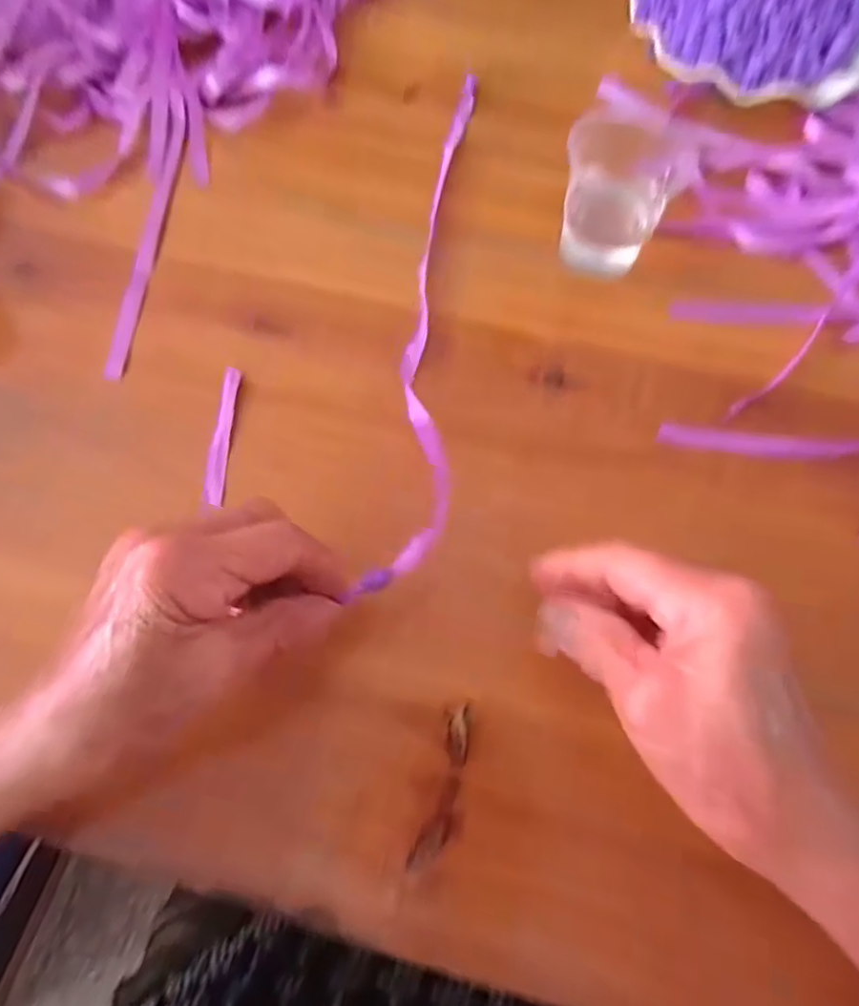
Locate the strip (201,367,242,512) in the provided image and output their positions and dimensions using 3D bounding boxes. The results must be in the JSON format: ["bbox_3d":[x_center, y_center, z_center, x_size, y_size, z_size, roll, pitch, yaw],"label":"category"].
[{"bbox_3d":[-0.108,-0.035,0.315,0.010,0.004,0.078,2,72,2],"label":"strip"}]

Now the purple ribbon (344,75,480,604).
[{"bbox_3d":[0.002,-0.117,0.334,0.033,0.030,0.355,3,62,3],"label":"purple ribbon"}]

